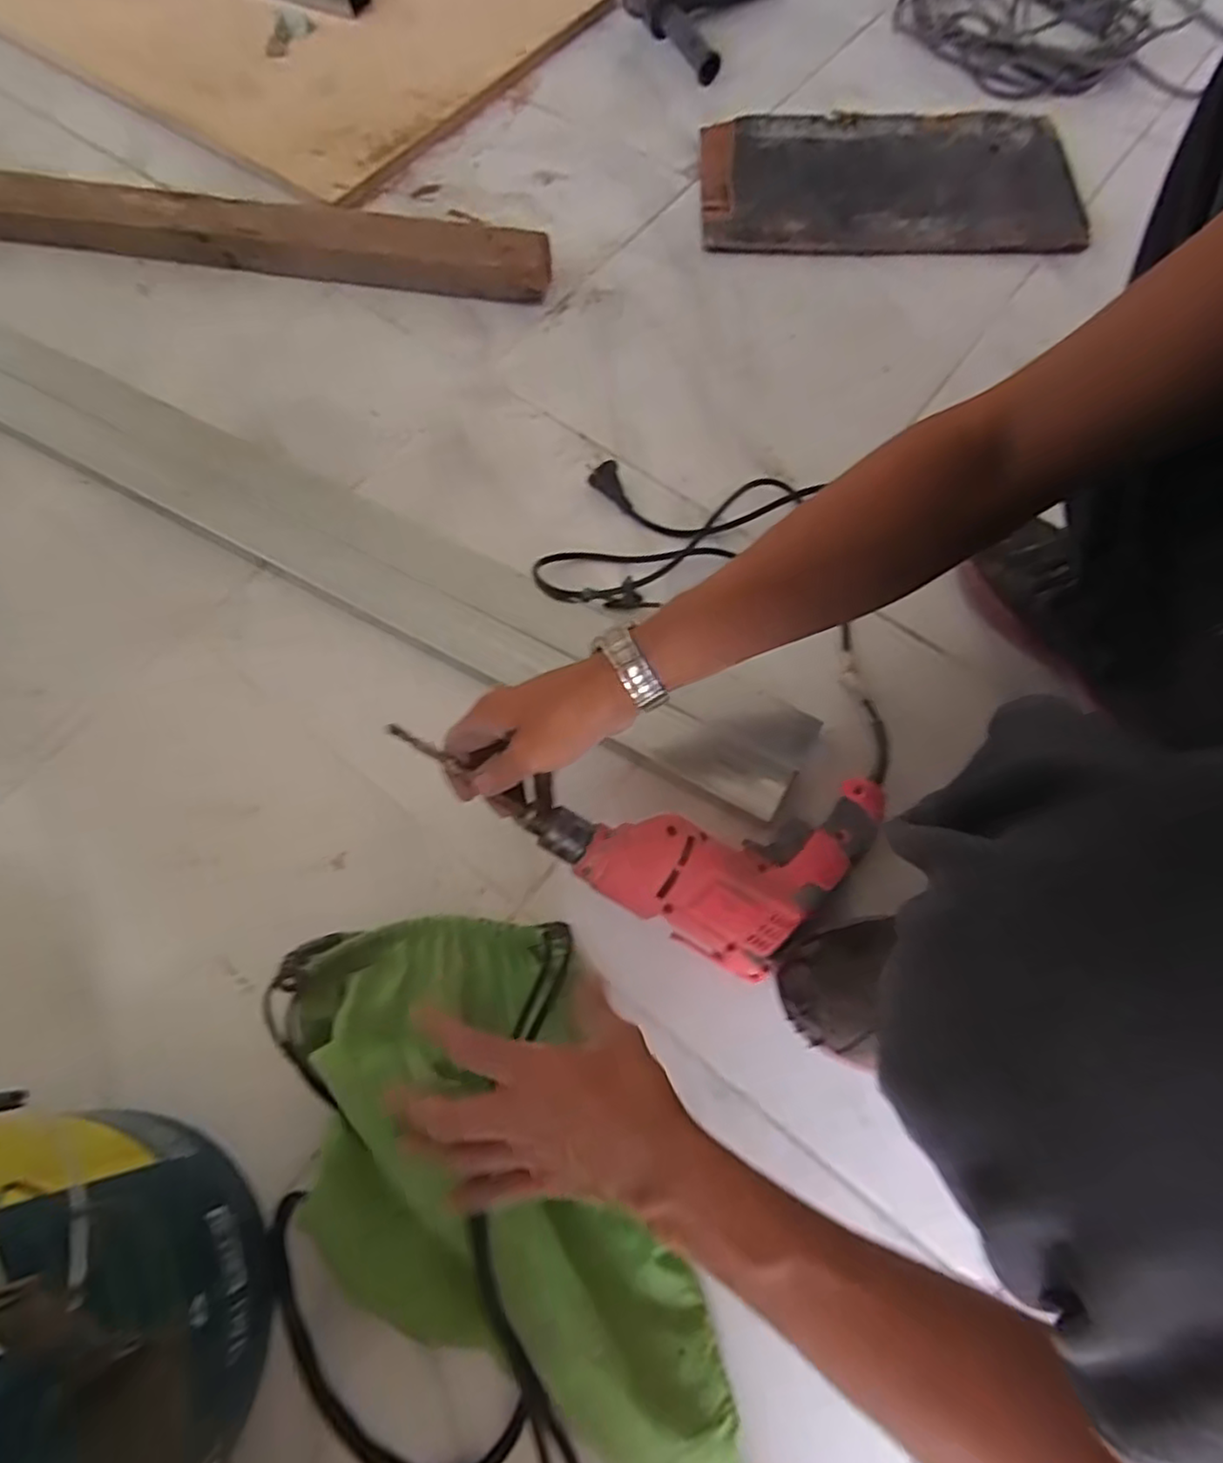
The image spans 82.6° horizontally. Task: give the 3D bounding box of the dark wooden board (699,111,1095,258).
[{"bbox_3d":[0.340,-0.681,0.857,0.447,0.019,0.266,2,70,2],"label":"dark wooden board"}]

